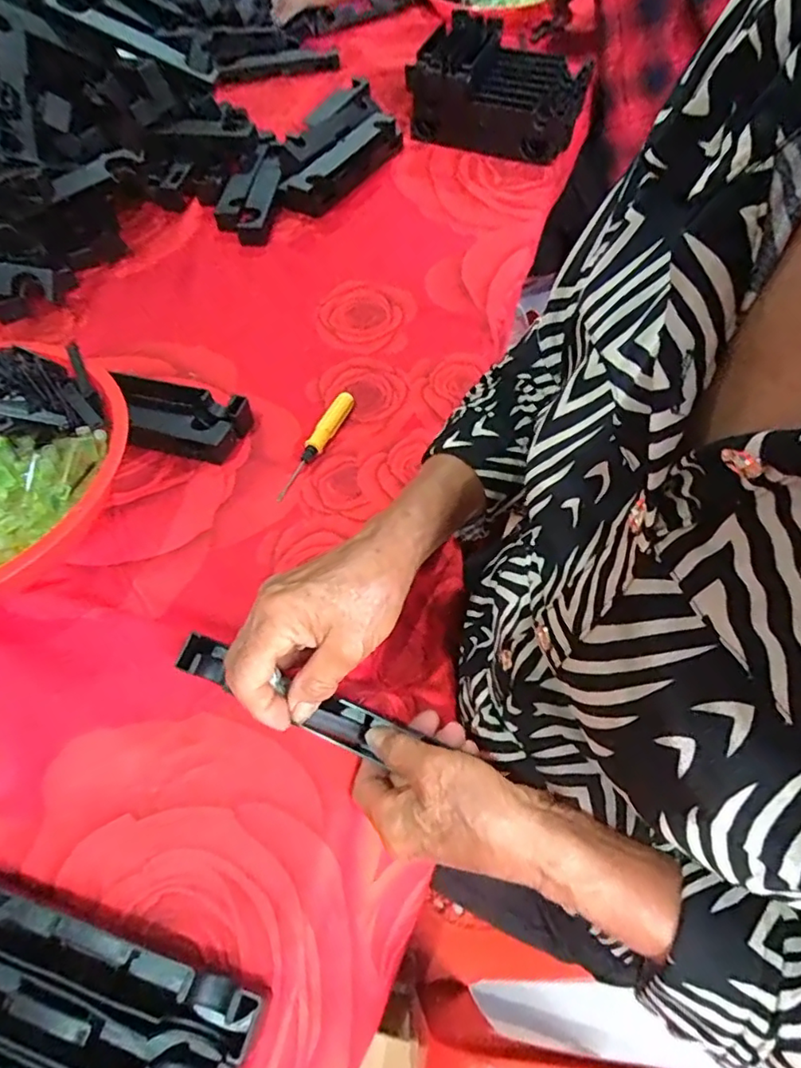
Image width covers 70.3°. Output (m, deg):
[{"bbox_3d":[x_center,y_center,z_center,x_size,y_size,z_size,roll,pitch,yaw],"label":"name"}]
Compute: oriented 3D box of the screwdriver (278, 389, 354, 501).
[{"bbox_3d":[-0.071,-0.078,0.481,0.015,0.014,0.128,19,61,14],"label":"screwdriver"}]

